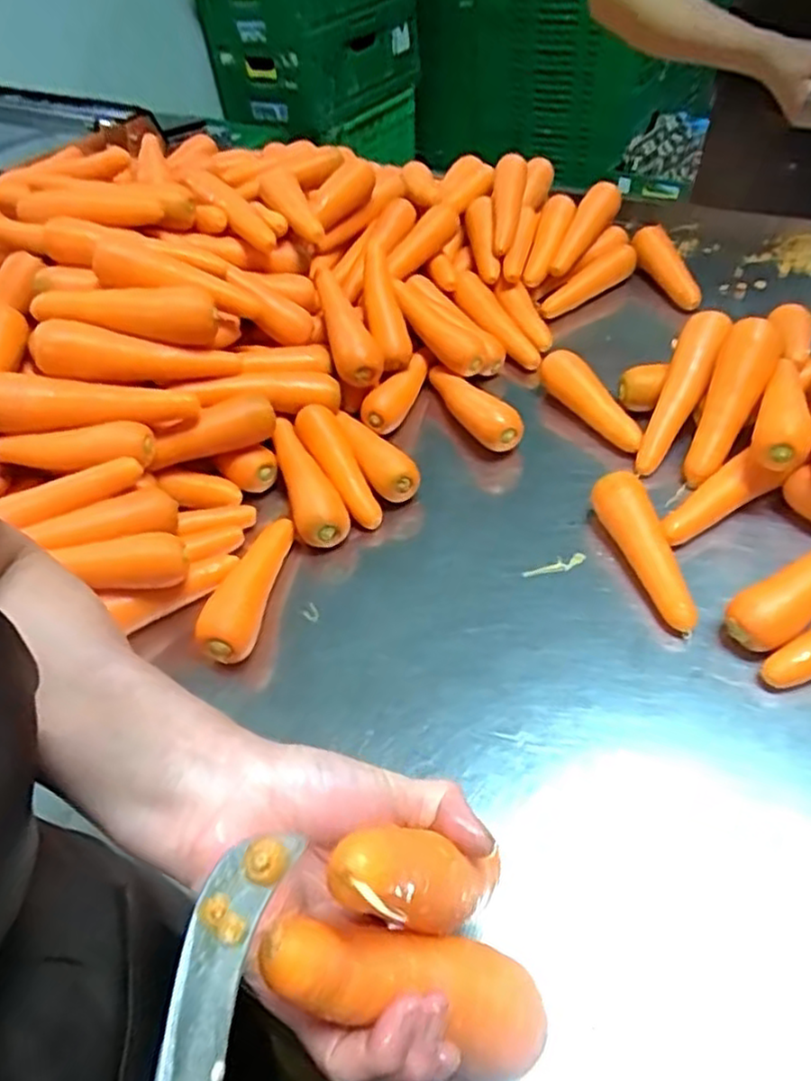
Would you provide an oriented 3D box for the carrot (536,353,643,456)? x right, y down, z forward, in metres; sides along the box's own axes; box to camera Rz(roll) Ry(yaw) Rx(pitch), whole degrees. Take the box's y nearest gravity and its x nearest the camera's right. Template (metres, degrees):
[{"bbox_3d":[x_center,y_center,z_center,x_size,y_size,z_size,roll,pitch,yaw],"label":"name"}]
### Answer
[{"bbox_3d":[0.203,-0.153,0.762,0.035,0.037,0.175,-21,47,-13],"label":"carrot"}]

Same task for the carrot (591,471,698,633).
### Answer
[{"bbox_3d":[0.206,0.005,0.600,0.039,0.043,0.169,-11,46,-4],"label":"carrot"}]

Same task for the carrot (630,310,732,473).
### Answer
[{"bbox_3d":[0.275,-0.151,0.708,0.051,0.046,0.189,24,92,27],"label":"carrot"}]

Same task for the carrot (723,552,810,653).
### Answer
[{"bbox_3d":[0.330,0.027,0.553,0.187,0.053,0.042,-30,50,-21],"label":"carrot"}]

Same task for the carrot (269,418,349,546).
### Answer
[{"bbox_3d":[-0.098,-0.065,0.702,0.048,0.040,0.181,-16,46,-8],"label":"carrot"}]

